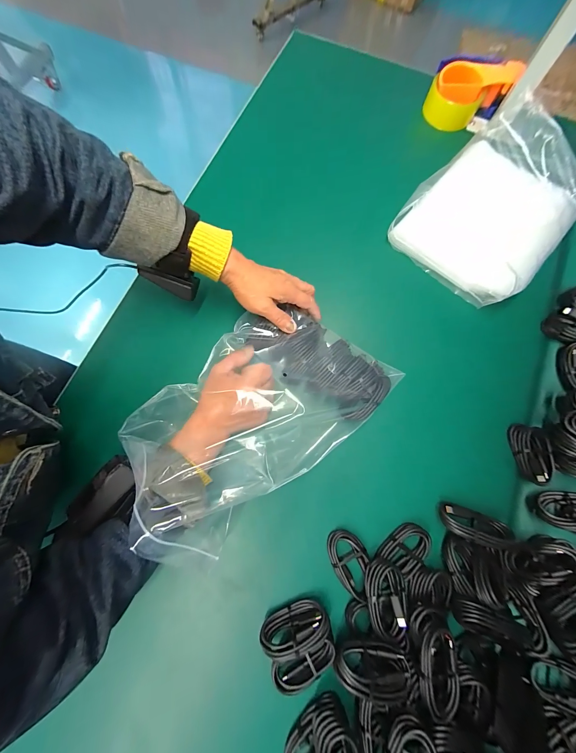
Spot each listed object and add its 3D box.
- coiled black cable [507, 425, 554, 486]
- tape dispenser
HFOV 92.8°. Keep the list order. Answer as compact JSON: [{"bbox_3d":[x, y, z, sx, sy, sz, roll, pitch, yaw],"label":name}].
[{"bbox_3d":[0.320,0.101,0.359,0.036,0.026,0.074,-4,76,-3],"label":"coiled black cable"},{"bbox_3d":[0.325,-0.510,0.498,0.131,0.070,0.091,27,76,5],"label":"tape dispenser"}]

